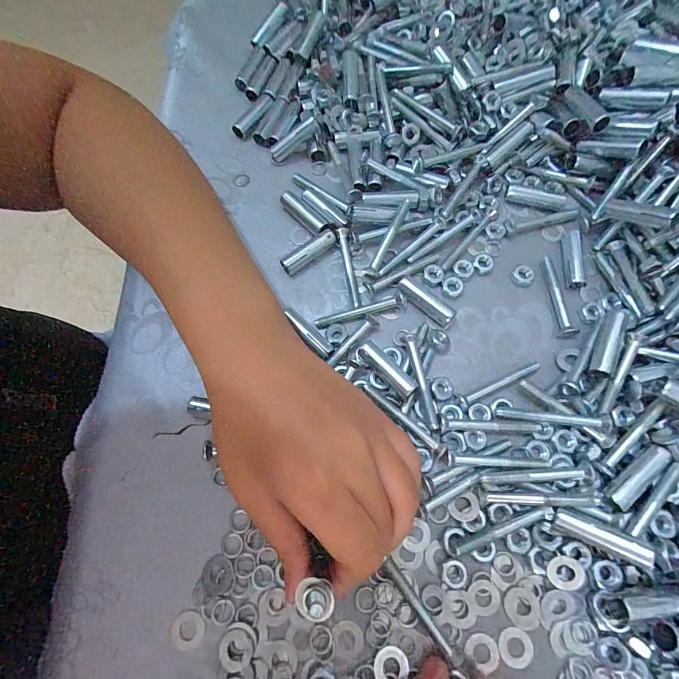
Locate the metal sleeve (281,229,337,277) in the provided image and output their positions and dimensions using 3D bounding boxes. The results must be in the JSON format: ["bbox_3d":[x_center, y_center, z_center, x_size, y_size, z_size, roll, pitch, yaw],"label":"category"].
[{"bbox_3d":[-0.020,-0.059,0.245,0.040,0.009,0.011,-38,75,-11],"label":"metal sleeve"}]

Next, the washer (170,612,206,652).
[{"bbox_3d":[-0.075,0.143,0.181,0.016,0.004,0.016,0,72,0],"label":"washer"}]

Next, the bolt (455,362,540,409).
[{"bbox_3d":[0.095,0.027,0.218,0.055,0.006,0.008,-22,73,-7],"label":"bolt"}]

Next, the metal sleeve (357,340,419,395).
[{"bbox_3d":[0.028,0.017,0.215,0.013,0.015,0.039,-40,76,-12],"label":"metal sleeve"}]

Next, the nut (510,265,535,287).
[{"bbox_3d":[0.121,-0.042,0.244,0.016,0.004,0.013,-35,75,-10],"label":"nut"}]

